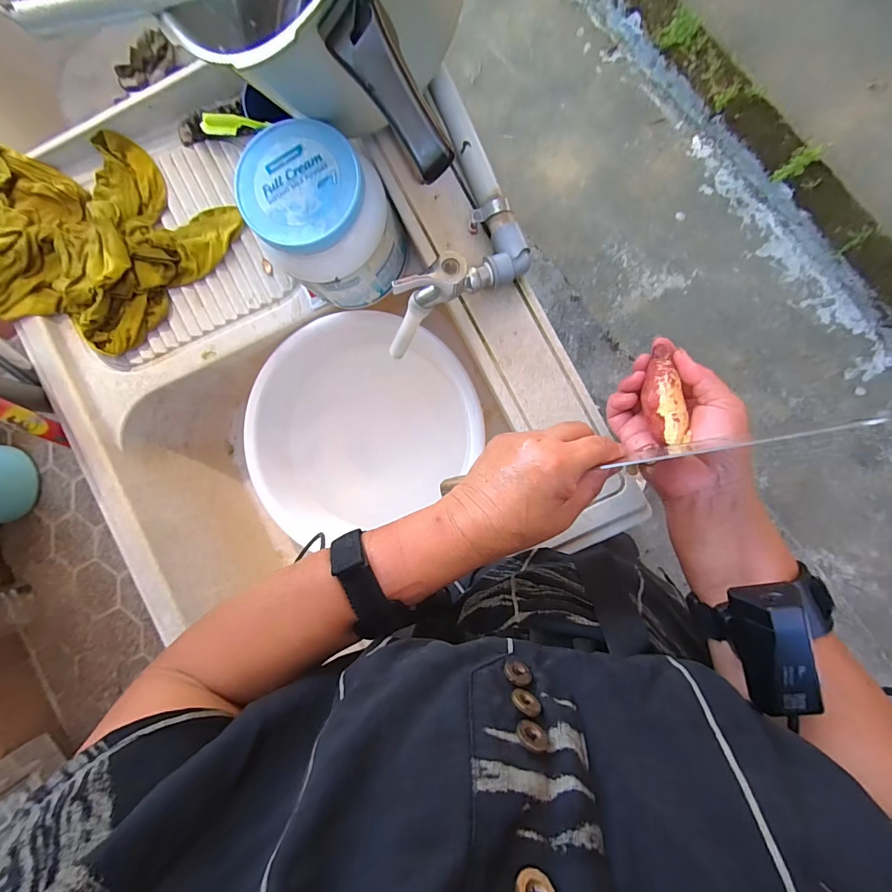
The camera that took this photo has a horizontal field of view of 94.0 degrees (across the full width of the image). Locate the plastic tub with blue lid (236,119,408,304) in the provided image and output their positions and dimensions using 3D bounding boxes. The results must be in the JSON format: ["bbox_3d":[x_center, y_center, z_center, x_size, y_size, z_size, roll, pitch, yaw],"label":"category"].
[{"bbox_3d":[-0.121,-0.243,0.450,0.120,0.139,0.128,0,92,10],"label":"plastic tub with blue lid"}]

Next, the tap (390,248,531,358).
[{"bbox_3d":[0.003,-0.146,0.391,0.157,0.086,0.033,-27,88,10],"label":"tap"}]

